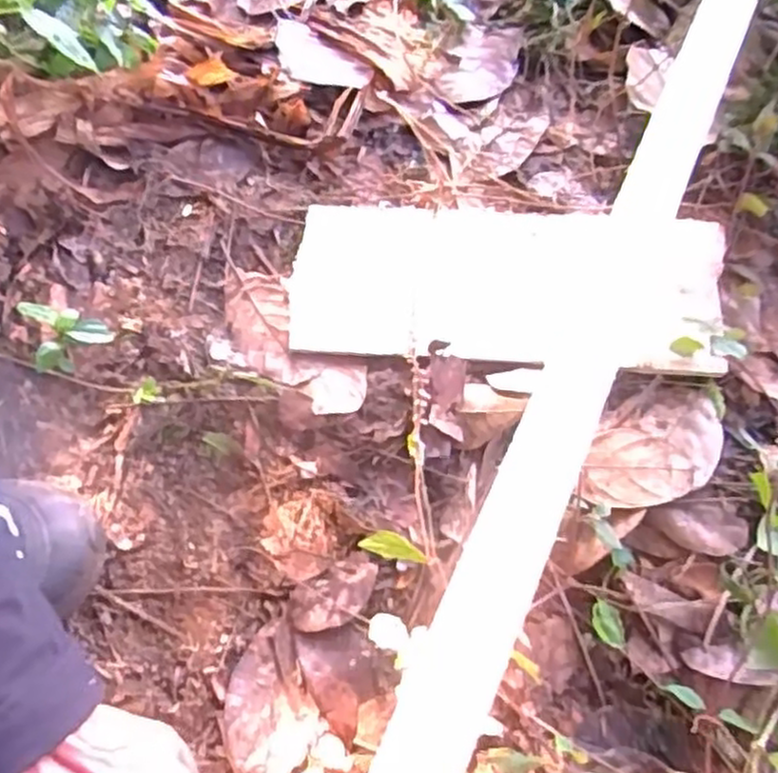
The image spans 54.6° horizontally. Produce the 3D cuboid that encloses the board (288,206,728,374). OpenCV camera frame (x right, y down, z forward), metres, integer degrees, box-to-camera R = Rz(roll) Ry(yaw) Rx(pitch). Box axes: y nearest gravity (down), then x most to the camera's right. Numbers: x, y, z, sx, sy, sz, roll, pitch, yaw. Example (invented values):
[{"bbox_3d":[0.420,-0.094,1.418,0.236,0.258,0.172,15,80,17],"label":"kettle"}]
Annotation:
[{"bbox_3d":[0.085,-0.079,0.560,0.311,0.033,0.120,5,63,4],"label":"board"}]

